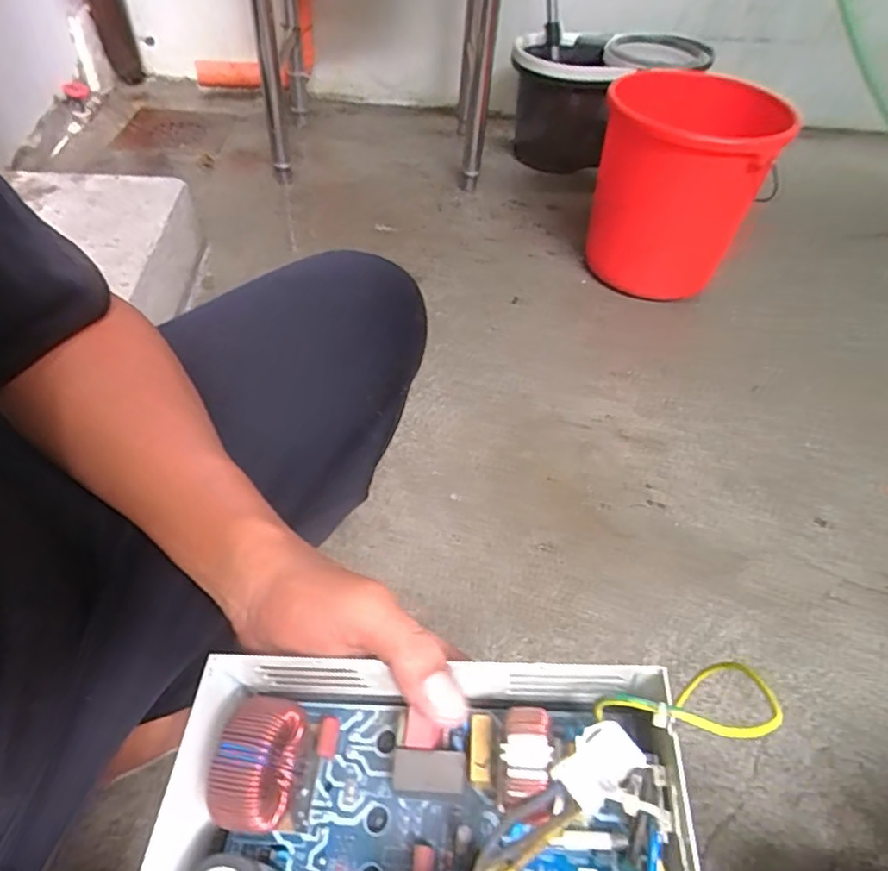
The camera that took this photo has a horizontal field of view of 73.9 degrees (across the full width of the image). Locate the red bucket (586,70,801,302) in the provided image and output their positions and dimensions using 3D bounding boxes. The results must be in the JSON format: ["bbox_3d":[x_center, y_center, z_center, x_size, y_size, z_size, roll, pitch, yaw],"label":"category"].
[{"bbox_3d":[0.421,-0.462,1.098,0.277,0.296,0.308,16,49,9],"label":"red bucket"}]

